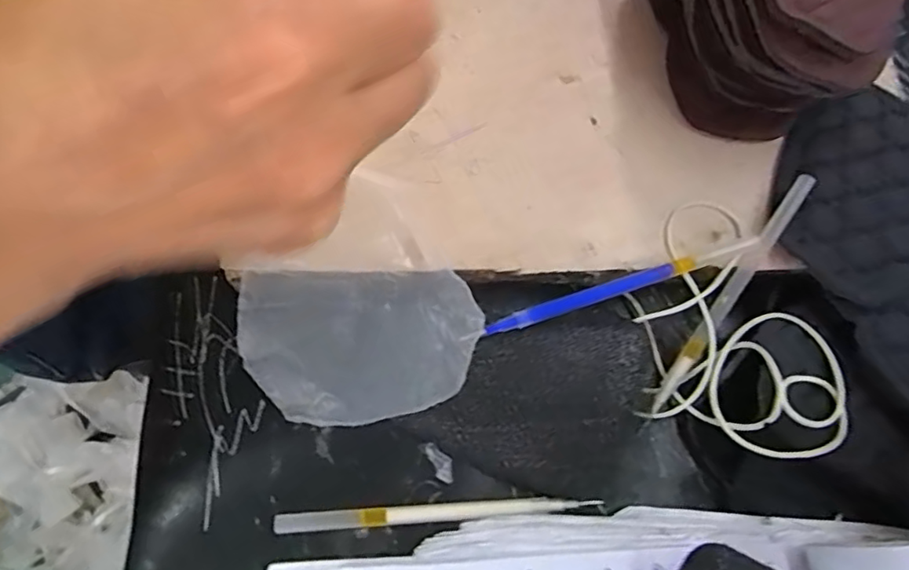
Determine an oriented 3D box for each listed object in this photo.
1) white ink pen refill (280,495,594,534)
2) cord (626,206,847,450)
[{"bbox_3d":[-0.005,0.084,0.225,0.119,0.011,0.006,-2,74,-6],"label":"white ink pen refill"},{"bbox_3d":[0.111,0.018,0.246,0.070,0.026,0.100,-2,74,-6],"label":"cord"}]

